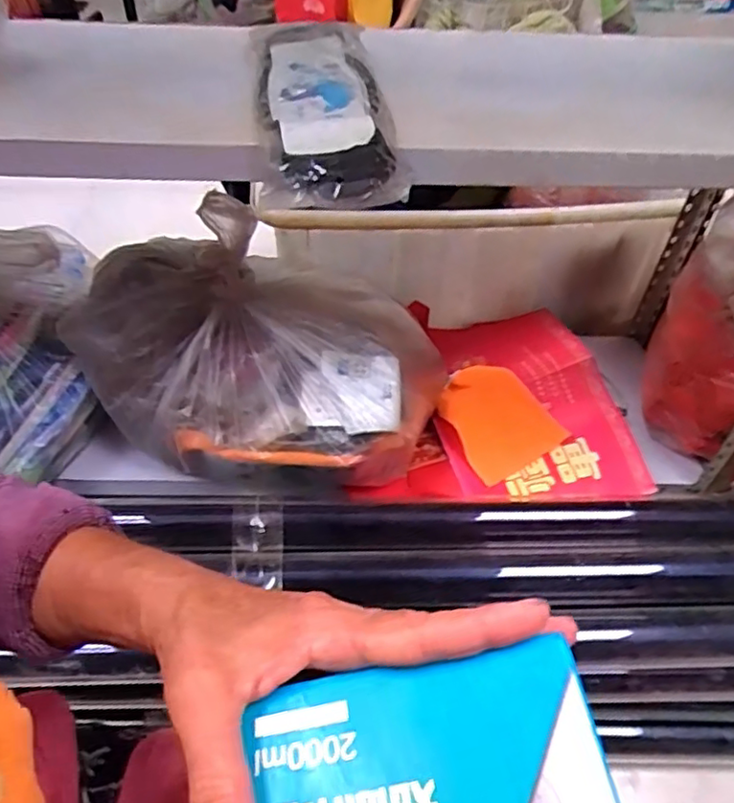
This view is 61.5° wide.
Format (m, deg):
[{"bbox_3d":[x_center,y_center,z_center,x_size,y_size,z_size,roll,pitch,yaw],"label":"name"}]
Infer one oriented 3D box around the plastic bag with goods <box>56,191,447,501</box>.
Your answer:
[{"bbox_3d":[-0.132,-0.045,0.742,0.441,0.222,0.232,6,47,3],"label":"plastic bag with goods"}]

